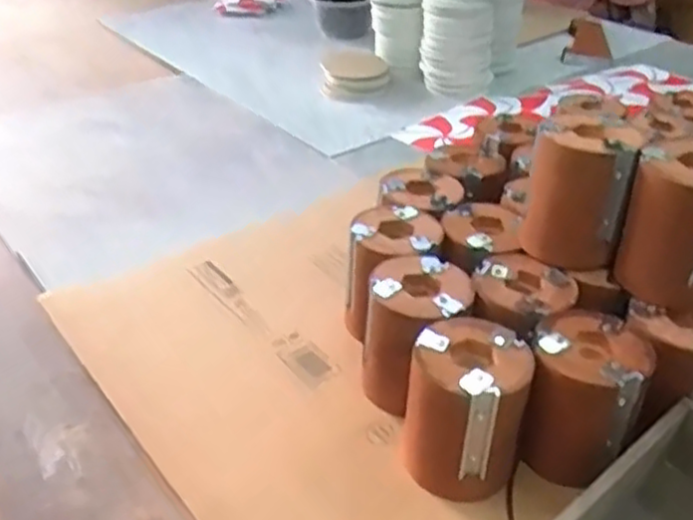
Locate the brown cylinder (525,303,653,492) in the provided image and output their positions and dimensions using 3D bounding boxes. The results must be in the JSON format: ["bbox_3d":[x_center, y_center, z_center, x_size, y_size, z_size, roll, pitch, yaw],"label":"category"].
[{"bbox_3d":[0.166,0.096,0.515,0.075,0.087,0.086,14,37,20],"label":"brown cylinder"}]

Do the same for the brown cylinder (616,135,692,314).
[{"bbox_3d":[0.243,-0.025,0.530,0.076,0.102,0.071,16,37,22],"label":"brown cylinder"}]

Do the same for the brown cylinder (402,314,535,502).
[{"bbox_3d":[0.084,0.100,0.507,0.076,0.096,0.080,9,36,14],"label":"brown cylinder"}]

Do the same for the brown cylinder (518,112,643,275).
[{"bbox_3d":[0.183,-0.056,0.576,0.074,0.102,0.073,16,37,21],"label":"brown cylinder"}]

